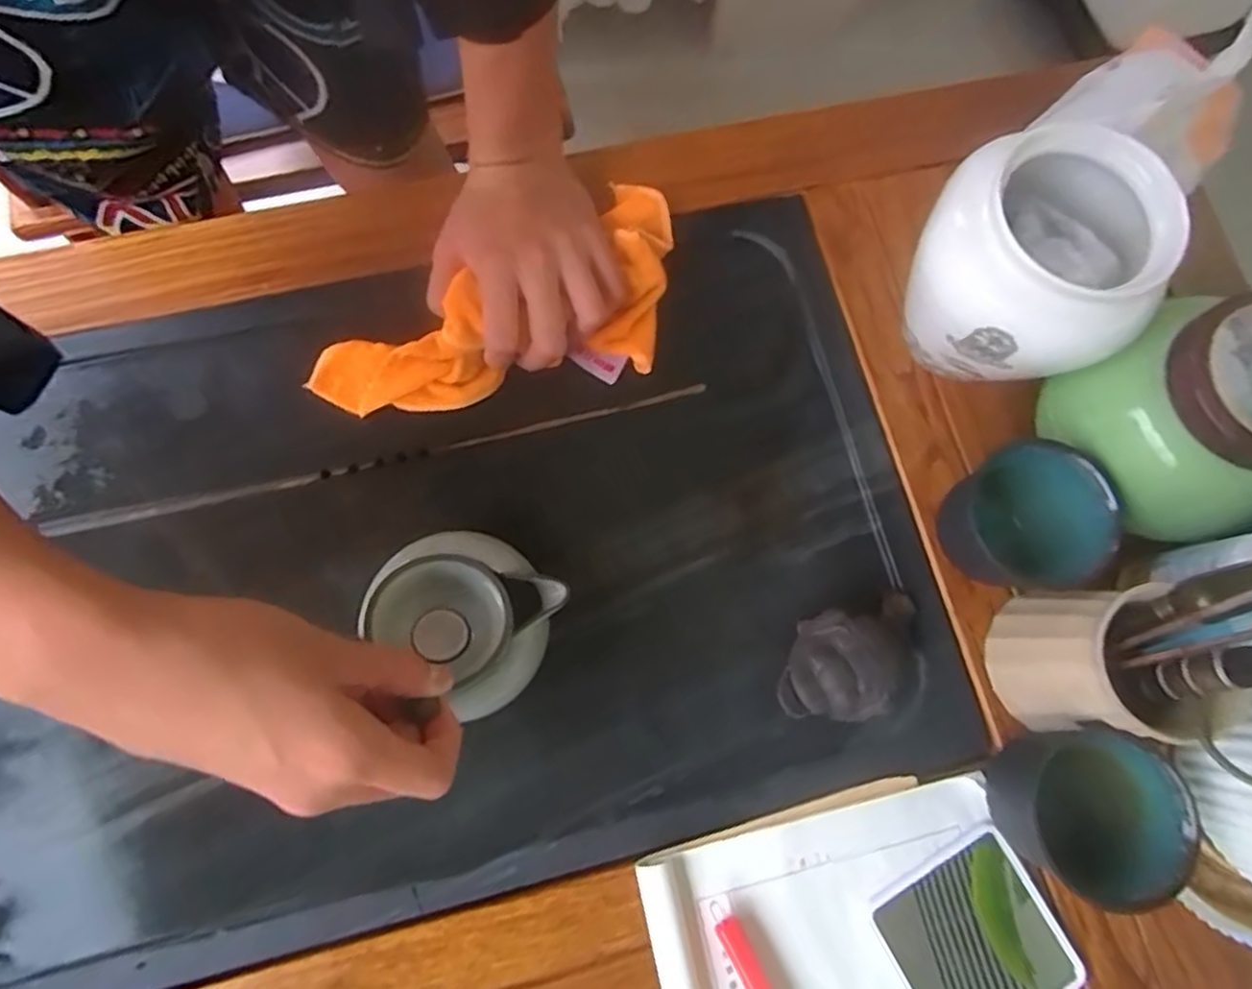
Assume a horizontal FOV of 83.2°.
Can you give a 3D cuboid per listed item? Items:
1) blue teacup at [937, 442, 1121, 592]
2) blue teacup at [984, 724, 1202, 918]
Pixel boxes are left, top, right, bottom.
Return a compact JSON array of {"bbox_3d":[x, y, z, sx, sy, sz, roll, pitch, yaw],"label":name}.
[{"bbox_3d":[0.216,0.018,0.388,0.061,0.068,0.077,-25,77,-7],"label":"blue teacup"},{"bbox_3d":[0.221,0.155,0.353,0.069,0.073,0.075,0,75,-1],"label":"blue teacup"}]

